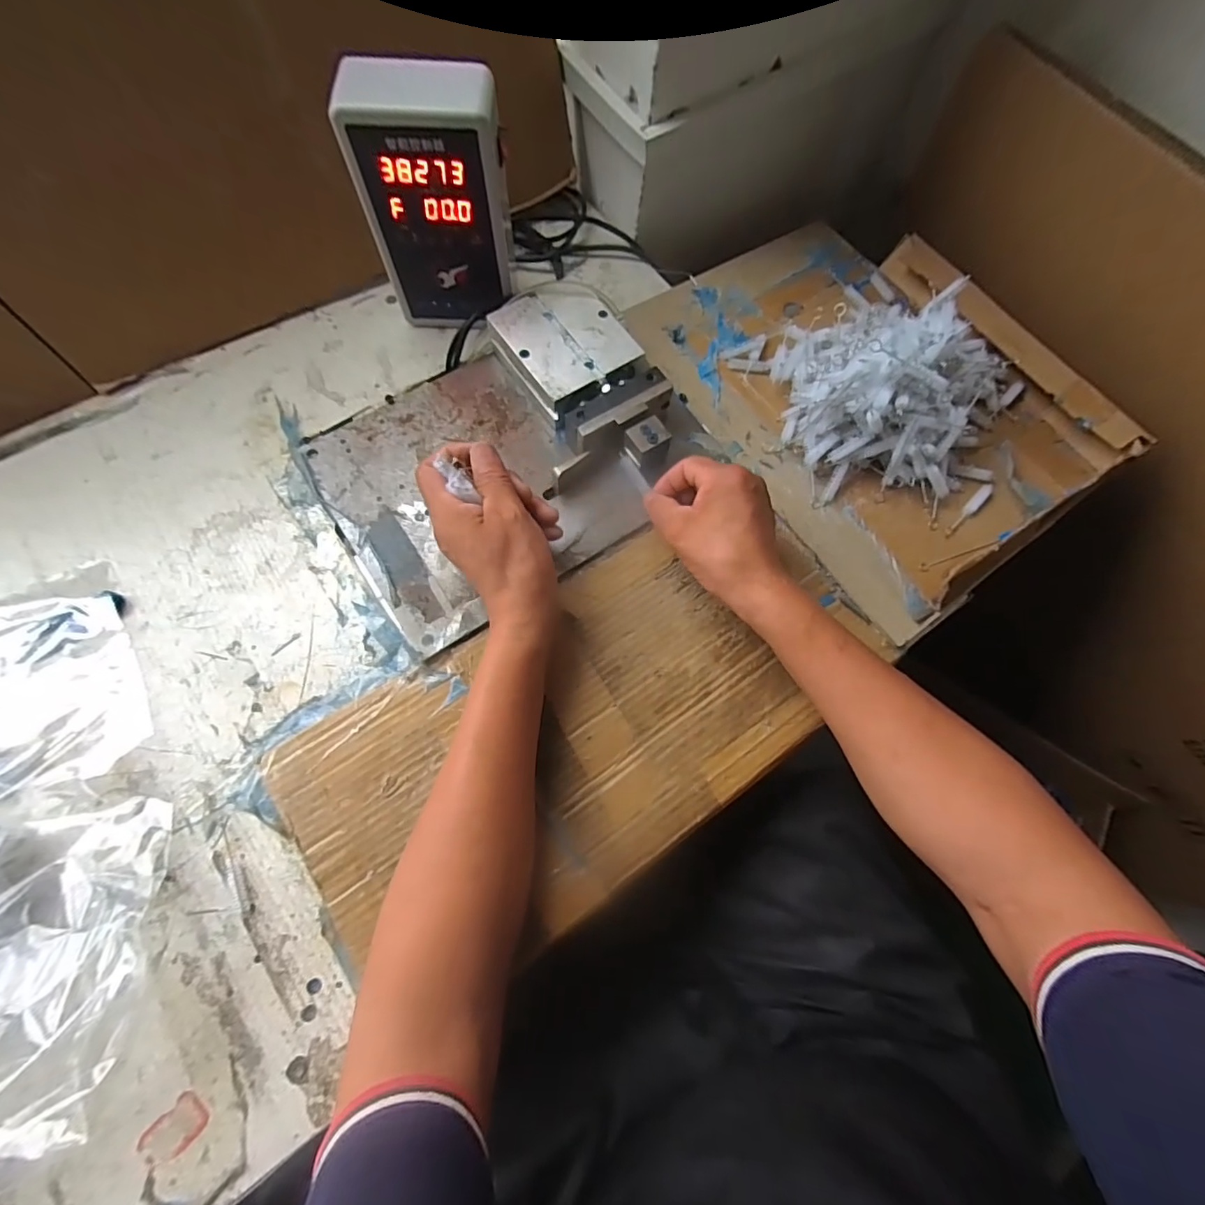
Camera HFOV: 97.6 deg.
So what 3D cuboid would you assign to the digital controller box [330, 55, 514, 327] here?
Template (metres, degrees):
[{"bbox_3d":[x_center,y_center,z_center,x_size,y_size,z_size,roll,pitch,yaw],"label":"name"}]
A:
[{"bbox_3d":[-0.131,-0.320,0.436,0.107,0.184,0.063,7,71,1],"label":"digital controller box"}]

